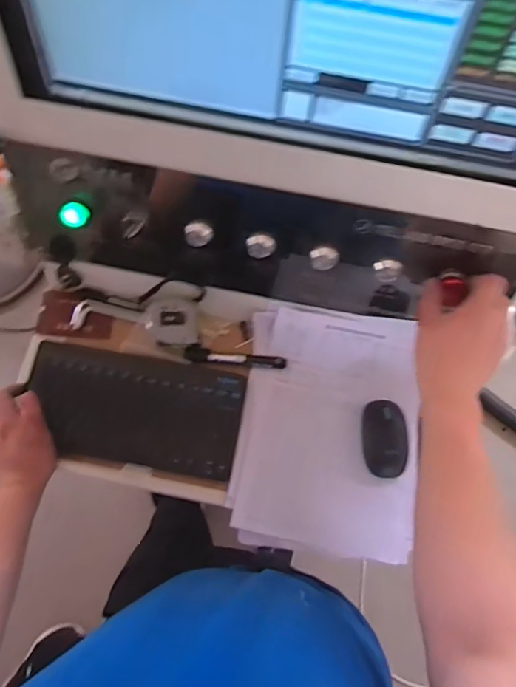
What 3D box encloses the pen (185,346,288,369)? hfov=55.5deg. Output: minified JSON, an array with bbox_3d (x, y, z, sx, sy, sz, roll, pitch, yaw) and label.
[{"bbox_3d":[-0.029,0.020,0.646,0.130,0.012,0.021,7,74,1],"label":"pen"}]

